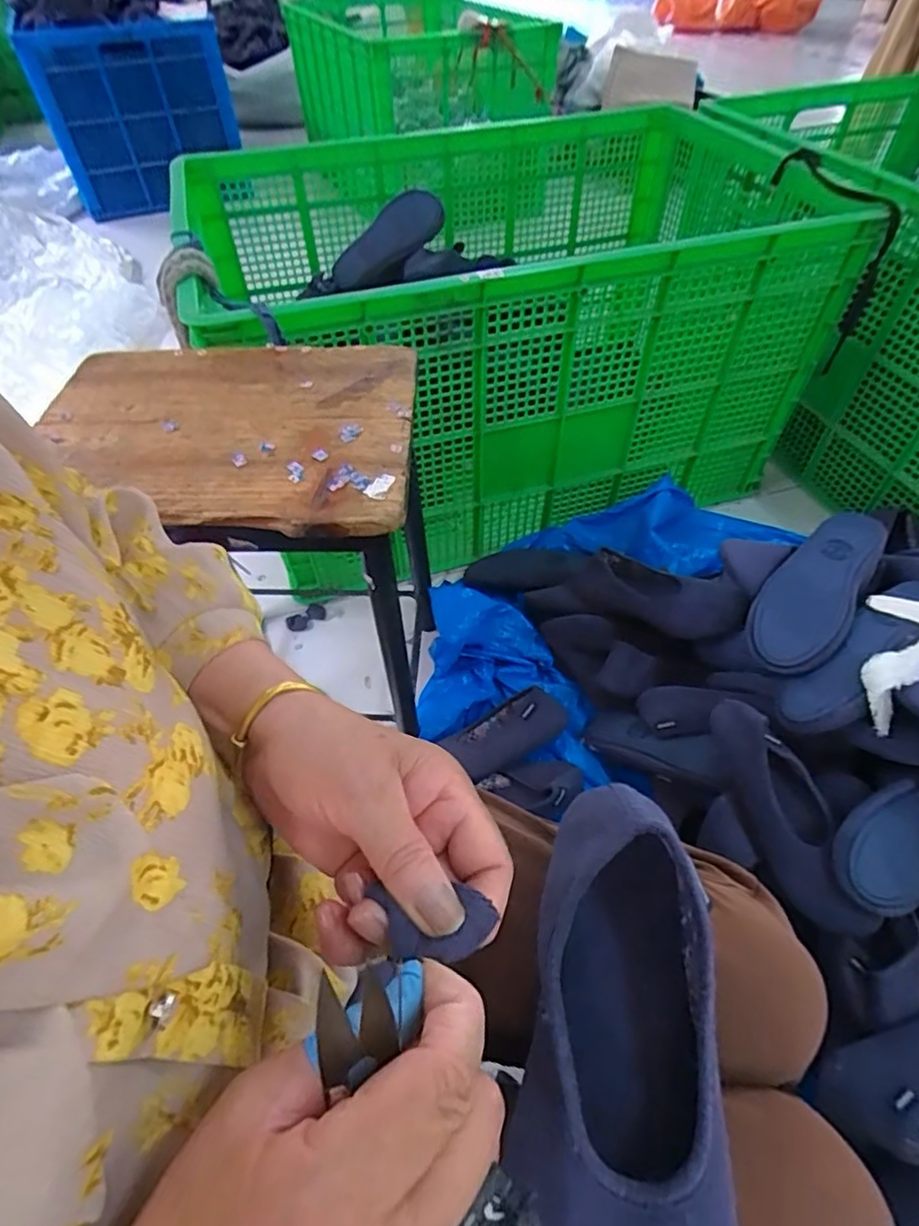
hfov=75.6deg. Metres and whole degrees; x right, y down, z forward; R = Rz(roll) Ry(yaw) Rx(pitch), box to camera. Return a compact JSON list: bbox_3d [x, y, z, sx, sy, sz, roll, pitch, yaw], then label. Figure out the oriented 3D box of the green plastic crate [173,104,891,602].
[{"bbox_3d":[0.097,-0.560,1.180,1.027,0.516,0.714,-13,53,-8],"label":"green plastic crate"}]

